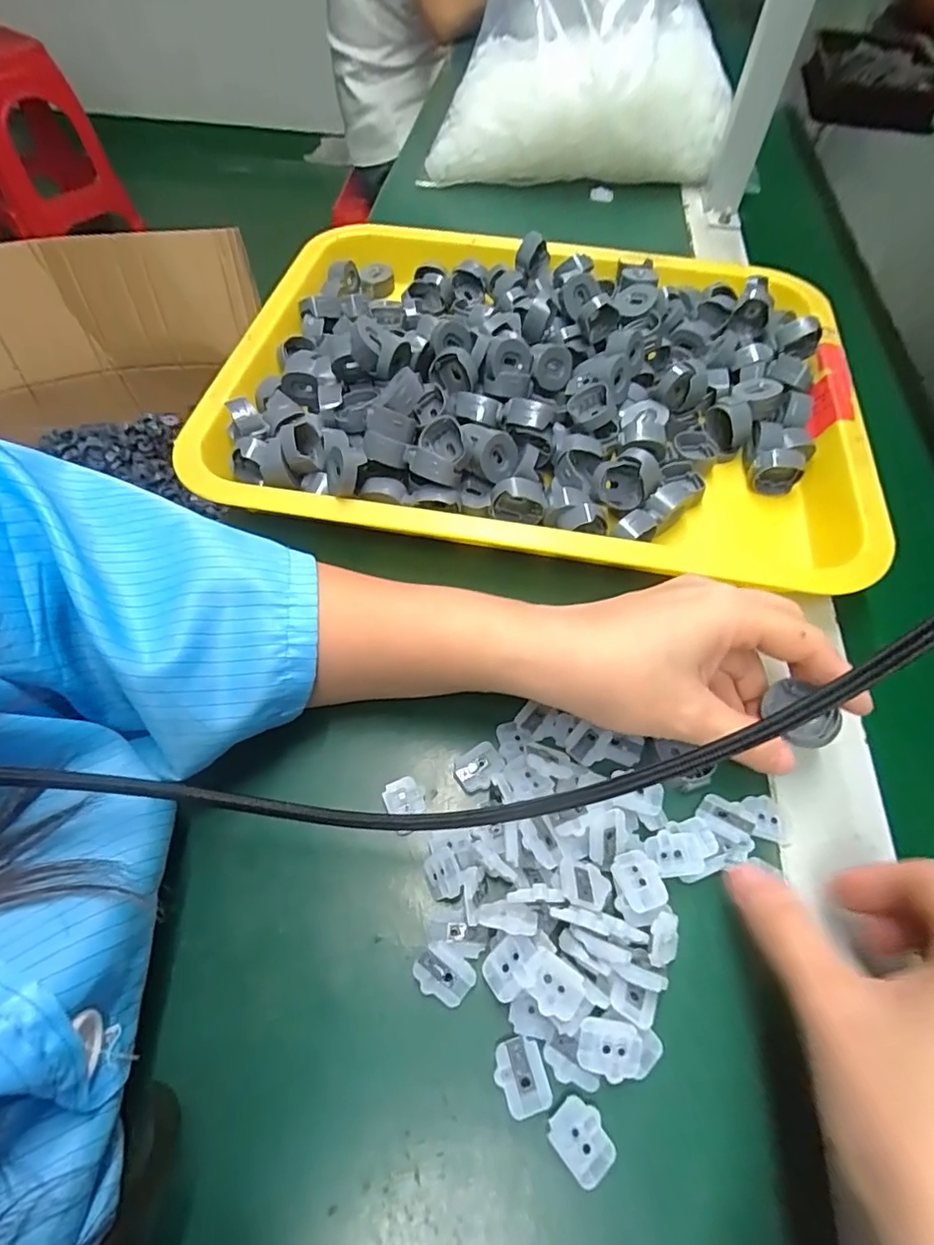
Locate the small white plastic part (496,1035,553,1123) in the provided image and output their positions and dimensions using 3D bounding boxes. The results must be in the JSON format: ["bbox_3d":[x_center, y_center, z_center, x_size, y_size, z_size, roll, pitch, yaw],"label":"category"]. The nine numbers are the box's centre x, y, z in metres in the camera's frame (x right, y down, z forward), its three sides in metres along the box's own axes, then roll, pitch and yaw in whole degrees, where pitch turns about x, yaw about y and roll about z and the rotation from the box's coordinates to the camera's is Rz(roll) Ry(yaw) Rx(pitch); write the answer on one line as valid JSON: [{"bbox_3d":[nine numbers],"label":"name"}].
[{"bbox_3d":[0.019,0.156,0.194,0.017,0.004,0.022,-13,59,-9],"label":"small white plastic part"}]

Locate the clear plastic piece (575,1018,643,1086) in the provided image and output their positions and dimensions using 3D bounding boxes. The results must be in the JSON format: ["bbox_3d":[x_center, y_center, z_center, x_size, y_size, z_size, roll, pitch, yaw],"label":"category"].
[{"bbox_3d":[0.049,0.146,0.193,0.022,0.005,0.017,4,58,1],"label":"clear plastic piece"}]

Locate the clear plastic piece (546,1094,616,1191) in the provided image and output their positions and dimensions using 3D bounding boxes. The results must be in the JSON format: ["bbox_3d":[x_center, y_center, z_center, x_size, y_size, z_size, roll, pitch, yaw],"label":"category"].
[{"bbox_3d":[0.038,0.171,0.186,0.017,0.004,0.022,-34,65,-20],"label":"clear plastic piece"}]

